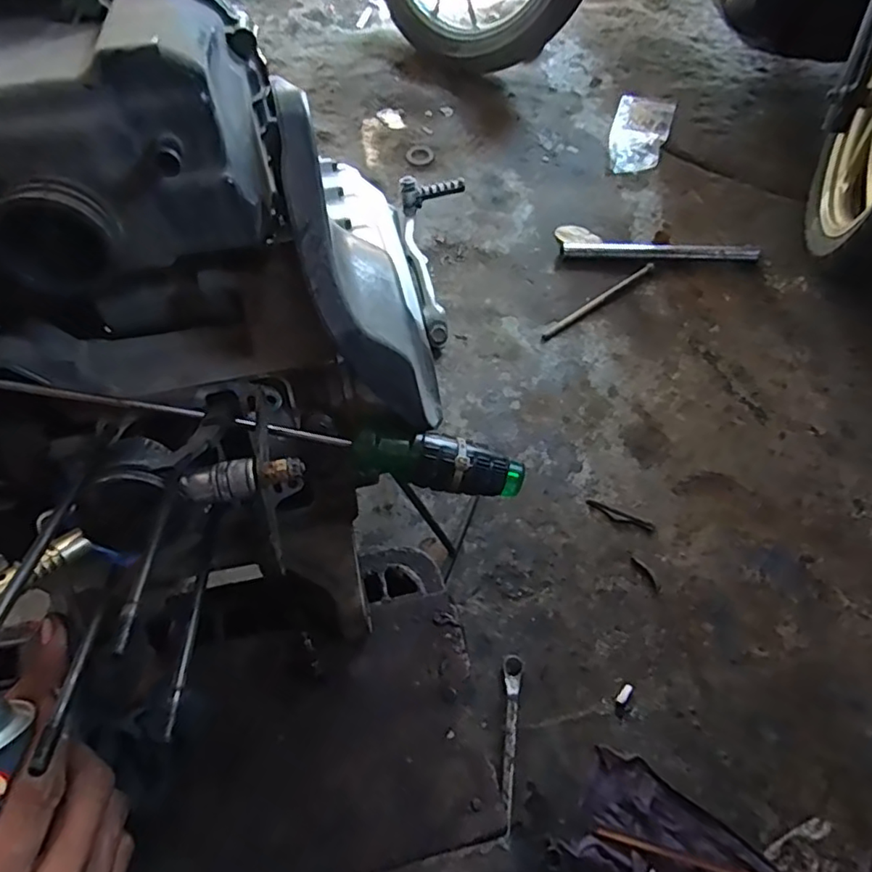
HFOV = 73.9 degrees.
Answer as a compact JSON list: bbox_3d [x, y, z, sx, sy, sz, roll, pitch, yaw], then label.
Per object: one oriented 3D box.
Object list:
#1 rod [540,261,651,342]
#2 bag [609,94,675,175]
[{"bbox_3d":[0.270,-0.224,0.957,0.246,0.012,0.012,-33,67,-17],"label":"rod"},{"bbox_3d":[0.407,-0.606,1.156,0.109,0.014,0.243,17,63,8],"label":"bag"}]

